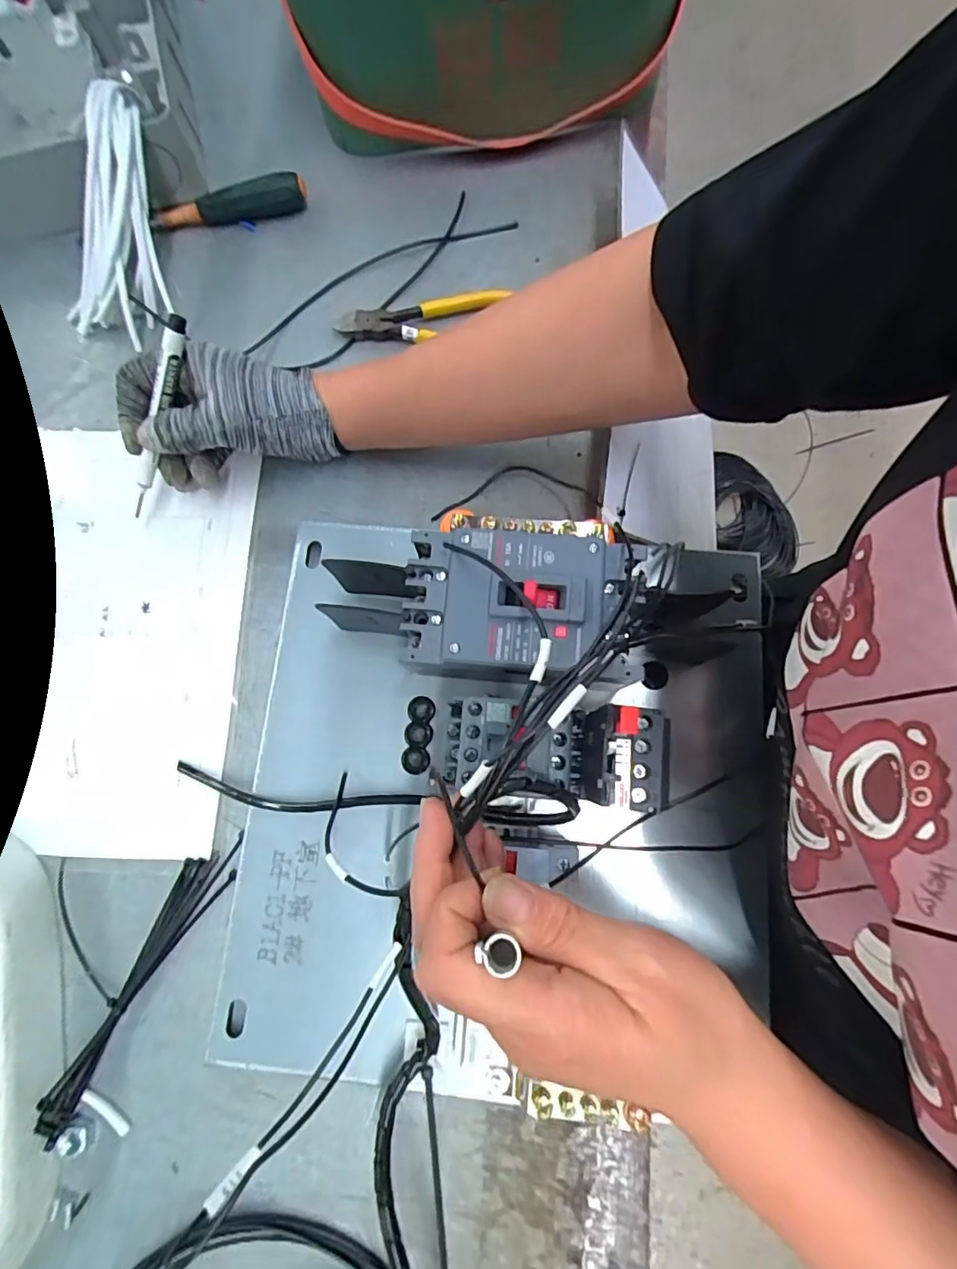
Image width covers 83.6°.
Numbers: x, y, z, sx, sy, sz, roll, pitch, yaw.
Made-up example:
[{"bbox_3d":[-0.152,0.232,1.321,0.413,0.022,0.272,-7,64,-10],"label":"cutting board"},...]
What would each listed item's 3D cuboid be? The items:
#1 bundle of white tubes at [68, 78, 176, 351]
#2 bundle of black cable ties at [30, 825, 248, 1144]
[{"bbox_3d":[-0.257,-0.312,0.399,0.058,0.035,0.182,7,99,1],"label":"bundle of white tubes"},{"bbox_3d":[-0.197,0.195,0.310,0.030,0.015,0.172,31,79,7],"label":"bundle of black cable ties"}]

